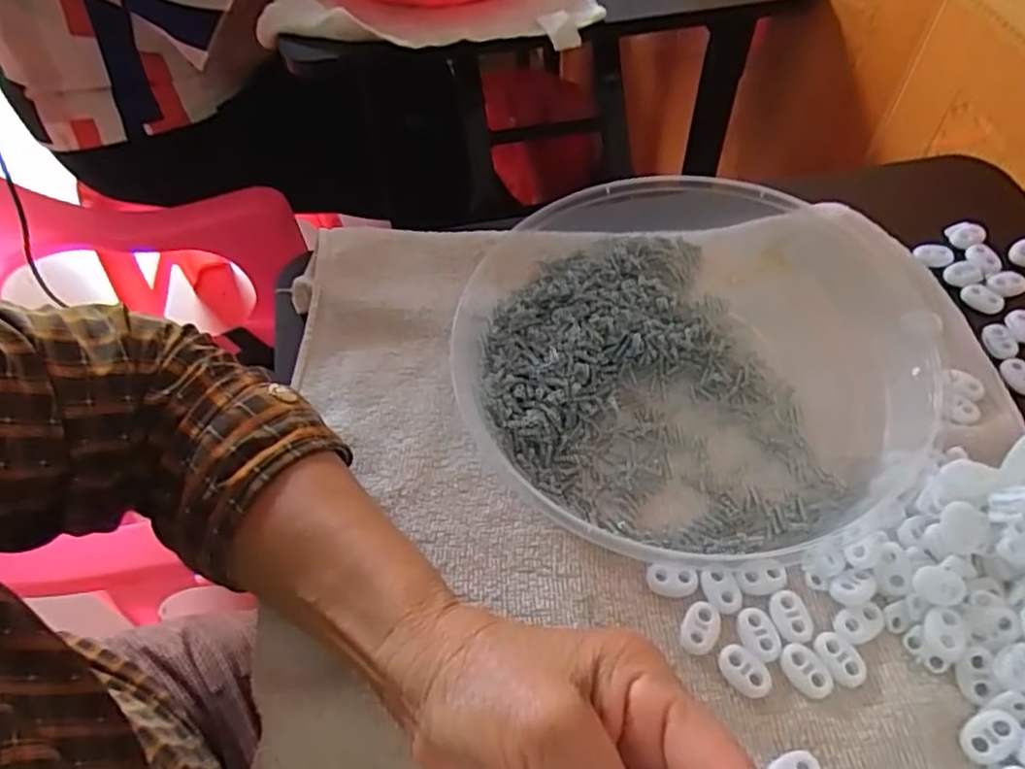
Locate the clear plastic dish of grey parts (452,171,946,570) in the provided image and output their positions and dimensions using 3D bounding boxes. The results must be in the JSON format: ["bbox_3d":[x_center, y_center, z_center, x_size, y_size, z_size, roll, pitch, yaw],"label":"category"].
[{"bbox_3d":[0.103,-0.024,0.361,0.255,0.031,0.224,-11,55,-4],"label":"clear plastic dish of grey parts"}]

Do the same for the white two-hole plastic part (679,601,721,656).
[{"bbox_3d":[0.080,0.102,0.290,0.015,0.004,0.022,17,57,15],"label":"white two-hole plastic part"}]

